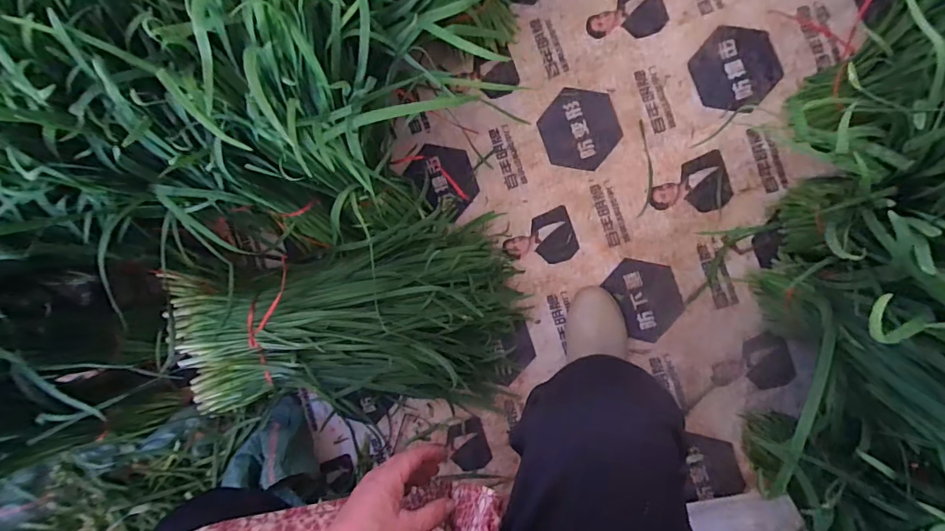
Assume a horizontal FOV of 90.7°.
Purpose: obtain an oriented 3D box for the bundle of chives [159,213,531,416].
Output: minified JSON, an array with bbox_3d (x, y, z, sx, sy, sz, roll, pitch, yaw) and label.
[{"bbox_3d":[-0.193,0.101,0.726,0.527,0.177,0.264,-9,90,10],"label":"bundle of chives"}]

